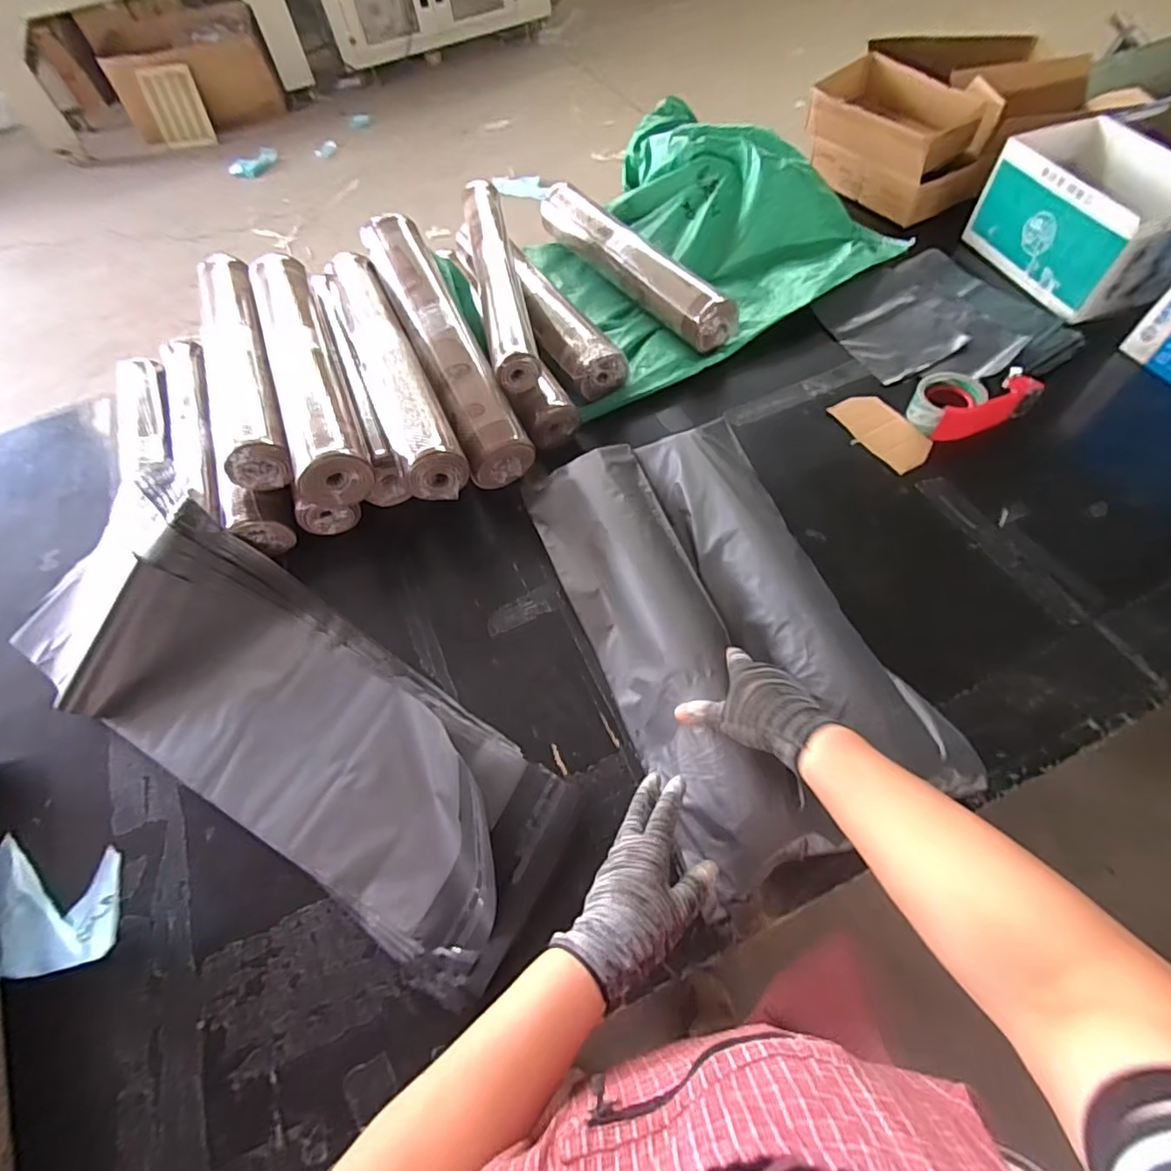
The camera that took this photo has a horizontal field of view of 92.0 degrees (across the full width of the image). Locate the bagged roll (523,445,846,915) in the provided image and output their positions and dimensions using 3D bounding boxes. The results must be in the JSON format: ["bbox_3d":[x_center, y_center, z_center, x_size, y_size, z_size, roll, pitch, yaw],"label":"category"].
[{"bbox_3d":[0.079,0.048,0.672,0.148,0.080,0.555,-18,59,-7],"label":"bagged roll"}]

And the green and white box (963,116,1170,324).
[{"bbox_3d":[0.839,-0.625,0.952,0.188,0.145,0.318,-15,59,-5],"label":"green and white box"}]

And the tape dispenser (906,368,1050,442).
[{"bbox_3d":[0.574,-0.280,0.849,0.178,0.048,0.115,-20,60,-9],"label":"tape dispenser"}]

